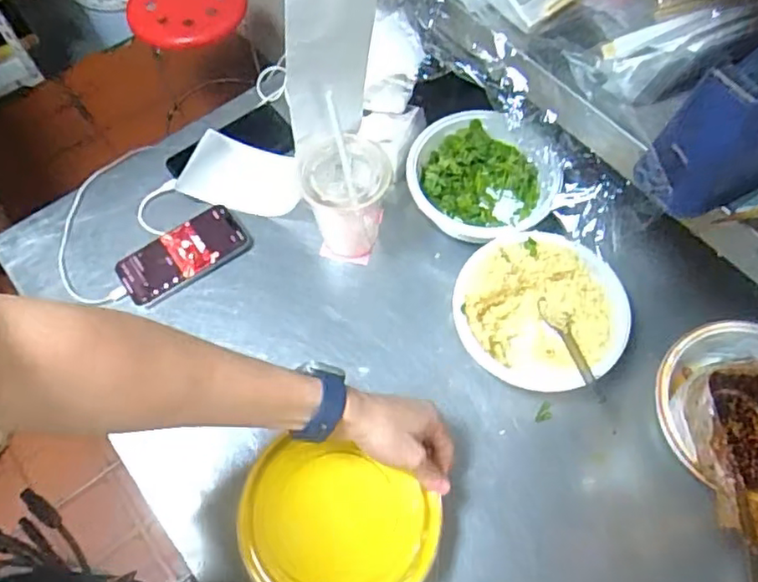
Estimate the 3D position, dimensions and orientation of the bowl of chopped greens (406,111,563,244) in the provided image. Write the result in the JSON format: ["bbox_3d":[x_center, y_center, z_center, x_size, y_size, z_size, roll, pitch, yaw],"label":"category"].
[{"bbox_3d":[0.123,-0.126,0.735,0.171,0.065,0.167,0,63,1],"label":"bowl of chopped greens"}]

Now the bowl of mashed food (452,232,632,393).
[{"bbox_3d":[0.168,0.024,0.650,0.163,0.064,0.164,0,63,1],"label":"bowl of mashed food"}]

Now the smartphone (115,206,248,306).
[{"bbox_3d":[-0.230,-0.044,0.726,0.146,0.013,0.068,-33,67,-15],"label":"smartphone"}]

